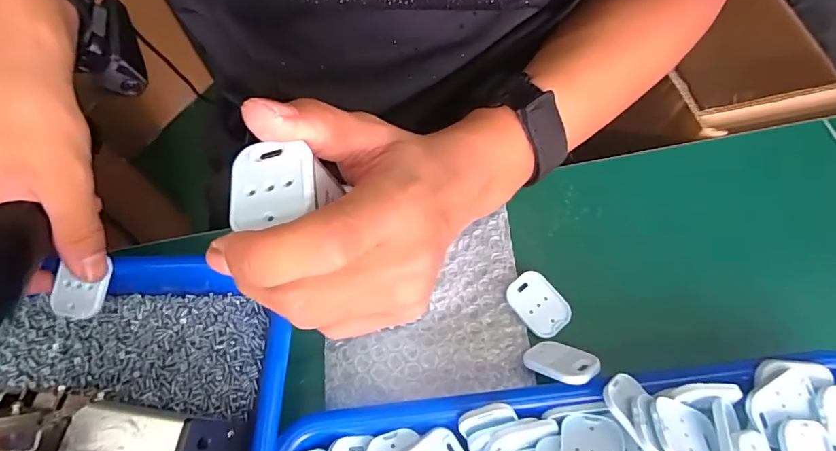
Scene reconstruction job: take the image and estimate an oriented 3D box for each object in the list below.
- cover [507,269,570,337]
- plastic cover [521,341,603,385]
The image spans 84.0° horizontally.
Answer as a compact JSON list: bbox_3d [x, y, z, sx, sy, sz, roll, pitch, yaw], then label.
[{"bbox_3d":[0.077,0.050,0.294,0.029,0.006,0.041,-36,69,-13],"label":"cover"},{"bbox_3d":[0.082,0.077,0.266,0.039,0.005,0.026,17,38,43],"label":"plastic cover"}]

